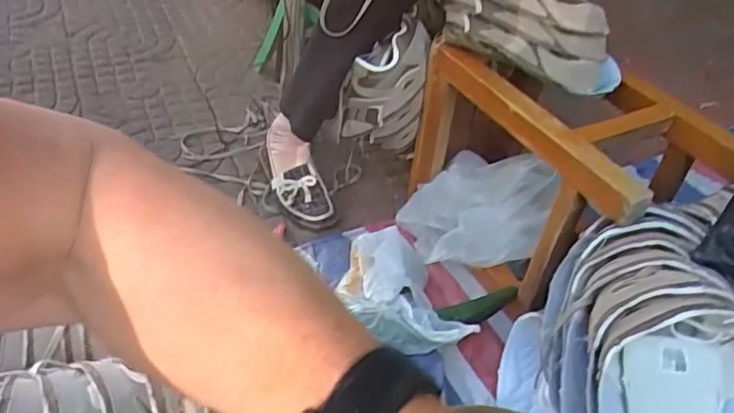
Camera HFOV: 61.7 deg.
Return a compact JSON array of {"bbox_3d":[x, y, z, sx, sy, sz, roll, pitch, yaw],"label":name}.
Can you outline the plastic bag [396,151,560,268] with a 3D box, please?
[{"bbox_3d":[0.155,0.005,0.922,0.146,0.158,0.207,-22,47,-32],"label":"plastic bag"}]

